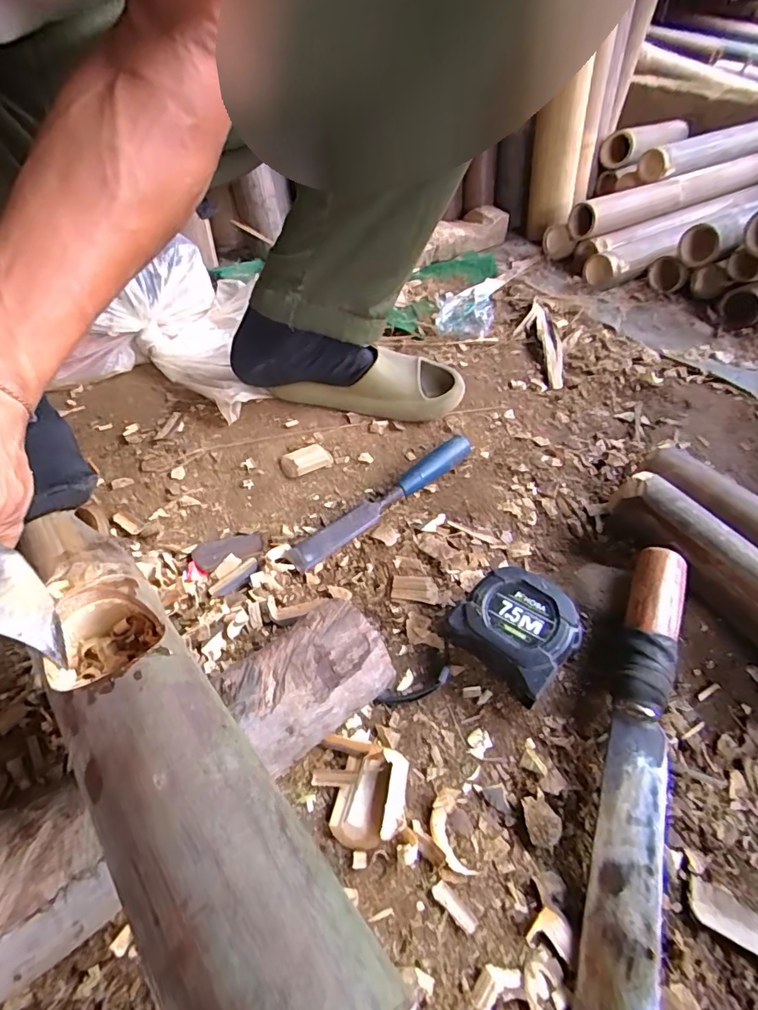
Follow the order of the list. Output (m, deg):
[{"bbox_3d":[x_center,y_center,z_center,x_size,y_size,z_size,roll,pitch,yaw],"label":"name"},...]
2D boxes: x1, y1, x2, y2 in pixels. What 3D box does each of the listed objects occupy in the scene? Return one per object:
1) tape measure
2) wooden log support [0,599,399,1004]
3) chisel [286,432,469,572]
[{"bbox_3d":[0.104,0.095,0.380,0.076,0.050,0.083,-34,58,-31],"label":"tape measure"},{"bbox_3d":[-0.111,0.155,0.292,0.270,0.061,0.070,-30,56,-29],"label":"wooden log support"},{"bbox_3d":[0.008,-0.009,0.483,0.221,0.030,0.025,-32,57,-30],"label":"chisel"}]

